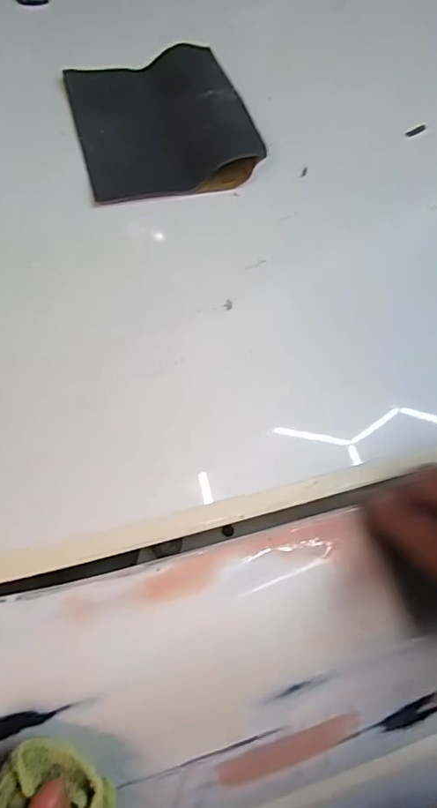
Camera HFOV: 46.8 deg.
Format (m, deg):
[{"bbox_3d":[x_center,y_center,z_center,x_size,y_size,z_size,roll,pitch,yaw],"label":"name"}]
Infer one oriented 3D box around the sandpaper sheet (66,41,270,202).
[{"bbox_3d":[-0.039,-0.189,0.335,0.107,0.016,0.149,-14,58,-4],"label":"sandpaper sheet"}]

